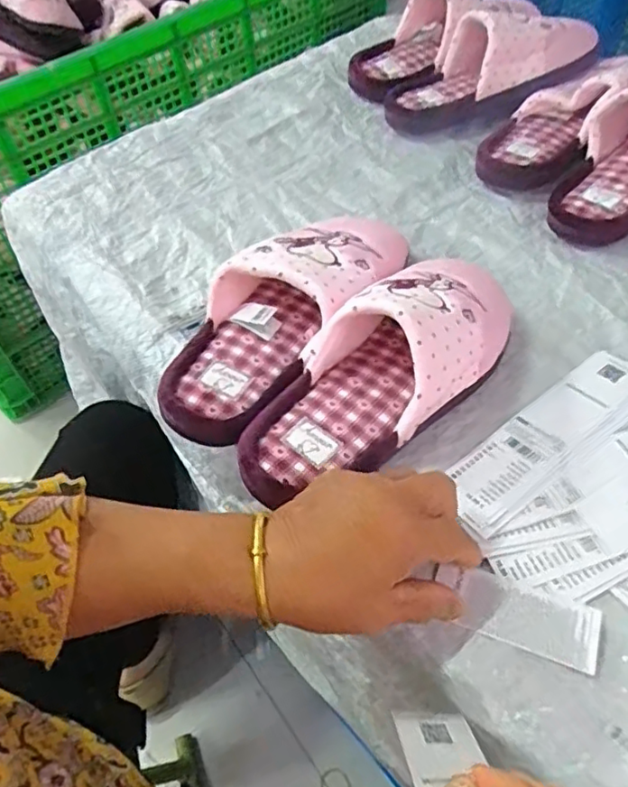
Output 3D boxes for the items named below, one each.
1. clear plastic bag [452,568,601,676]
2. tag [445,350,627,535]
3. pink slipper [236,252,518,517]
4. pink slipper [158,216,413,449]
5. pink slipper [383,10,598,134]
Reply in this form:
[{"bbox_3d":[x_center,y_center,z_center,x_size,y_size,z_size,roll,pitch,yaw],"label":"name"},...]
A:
[{"bbox_3d":[0.126,0.132,0.351,0.079,0.004,0.037,16,52,15],"label":"clear plastic bag"},{"bbox_3d":[0.169,0.026,0.431,0.197,0.005,0.047,-34,53,-23],"label":"tag"},{"bbox_3d":[0.044,-0.030,0.423,0.251,0.072,0.116,-35,60,-23],"label":"pink slipper"},{"bbox_3d":[-0.021,-0.073,0.467,0.101,0.058,0.259,32,60,23],"label":"pink slipper"},{"bbox_3d":[0.195,-0.374,0.660,0.247,0.070,0.108,-22,53,4],"label":"pink slipper"}]

